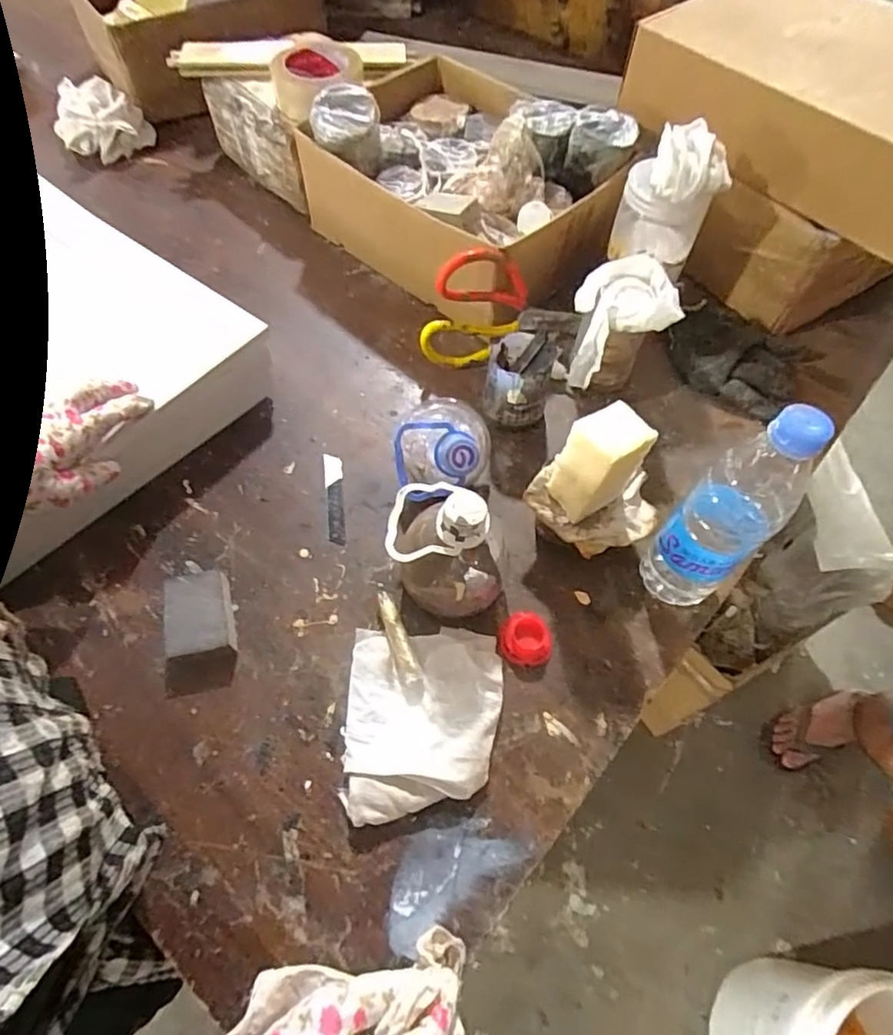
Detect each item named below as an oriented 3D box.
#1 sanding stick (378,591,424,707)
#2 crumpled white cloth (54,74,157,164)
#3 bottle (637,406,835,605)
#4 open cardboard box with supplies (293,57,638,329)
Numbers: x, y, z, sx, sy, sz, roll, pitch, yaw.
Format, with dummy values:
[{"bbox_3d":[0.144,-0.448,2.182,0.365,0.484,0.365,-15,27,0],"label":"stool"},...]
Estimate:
[{"bbox_3d":[-0.037,0.105,0.483,0.017,0.015,0.096,-15,61,-9],"label":"sanding stick"},{"bbox_3d":[-0.492,-0.563,0.834,0.130,0.053,0.096,17,61,9],"label":"crumpled white cloth"},{"bbox_3d":[0.204,0.002,0.441,0.052,0.208,0.068,-40,68,-21],"label":"bottle"},{"bbox_3d":[0.010,-0.391,0.692,0.262,0.145,0.341,-39,68,-20],"label":"open cardboard box with supplies"}]

